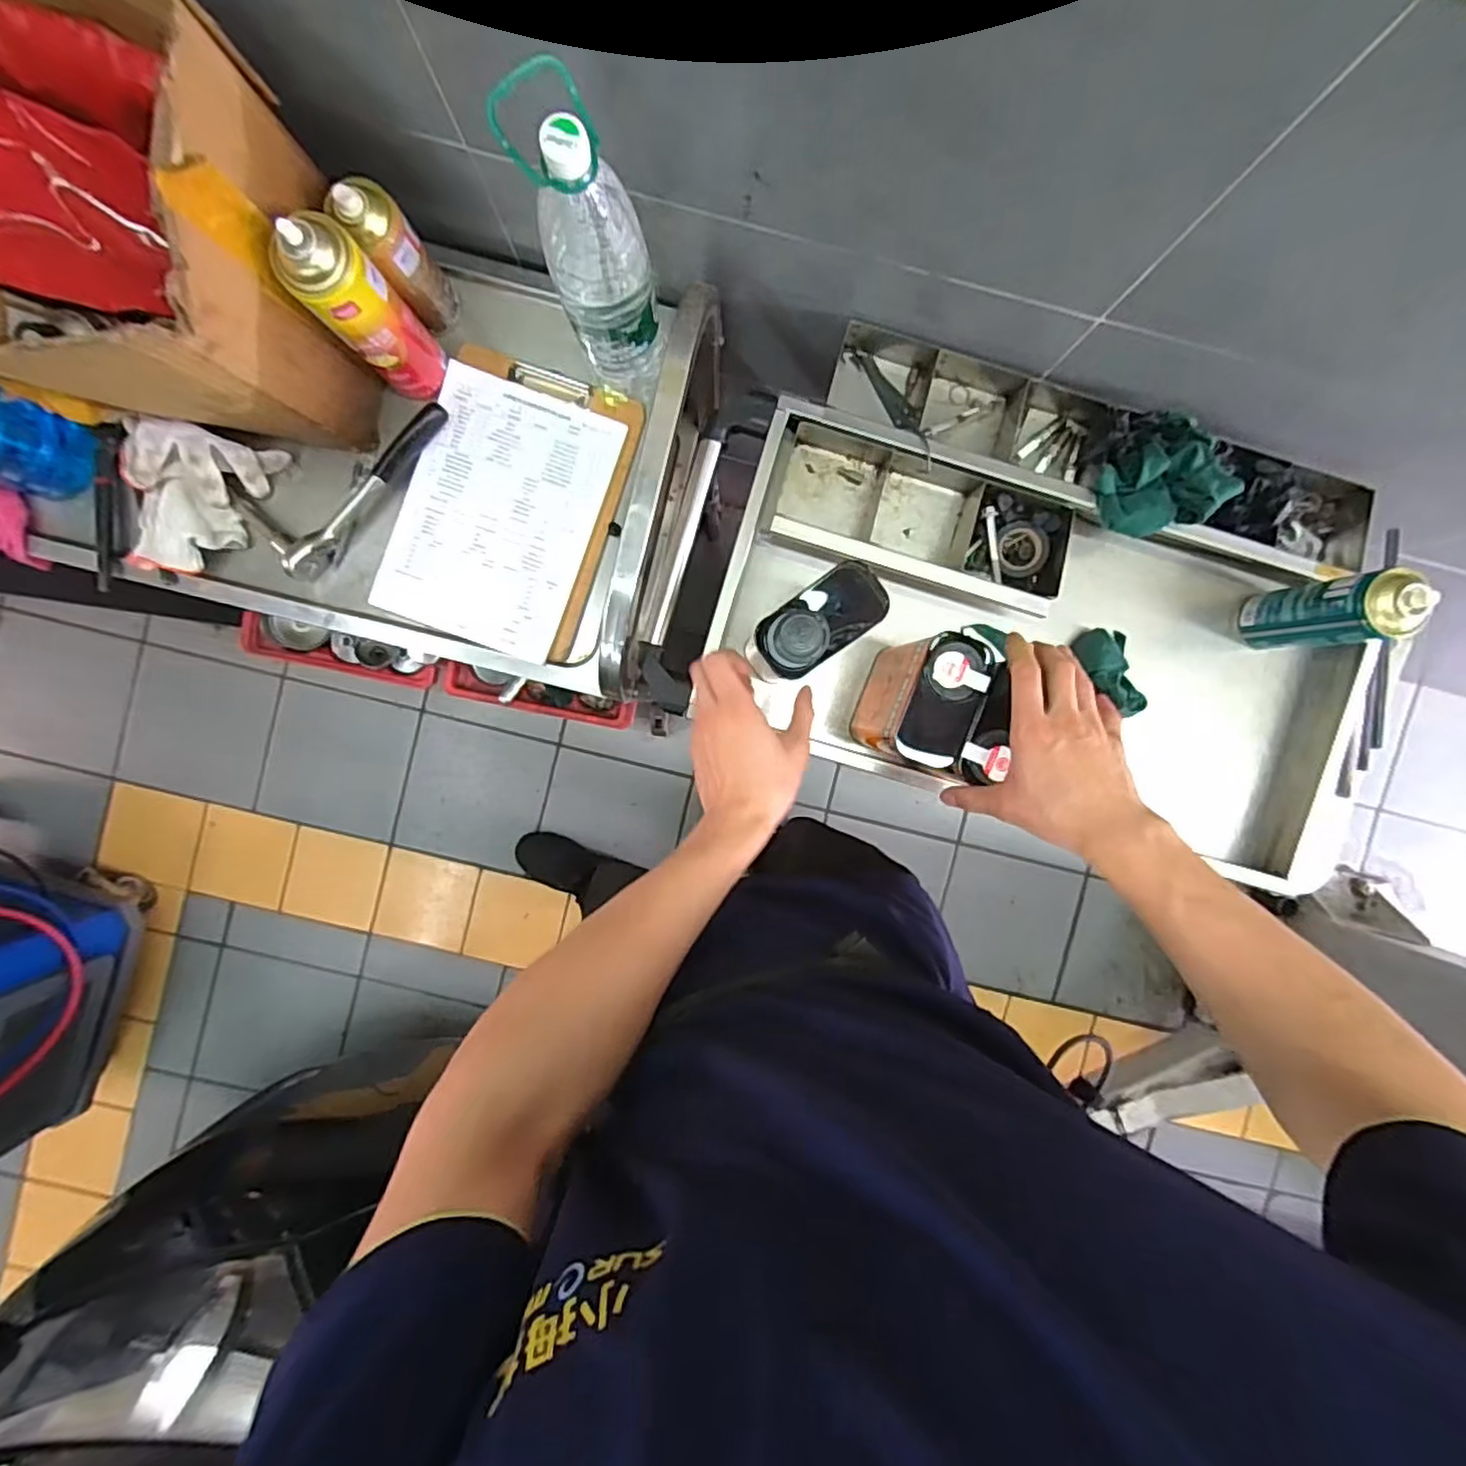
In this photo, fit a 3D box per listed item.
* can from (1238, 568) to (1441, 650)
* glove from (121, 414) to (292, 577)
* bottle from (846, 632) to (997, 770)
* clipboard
[{"bbox_3d":[0.592,-0.119,0.696,0.056,0.191,0.064,-9,93,-1],"label":"can"},{"bbox_3d":[-0.599,-0.260,0.751,0.117,0.062,0.180,28,92,-2],"label":"glove"},{"bbox_3d":[0.179,-0.033,0.681,0.064,0.194,0.113,19,92,-2],"label":"bottle"},{"bbox_3d":[-0.251,-0.260,0.790,0.225,0.021,0.314,21,91,-2],"label":"clipboard"}]

